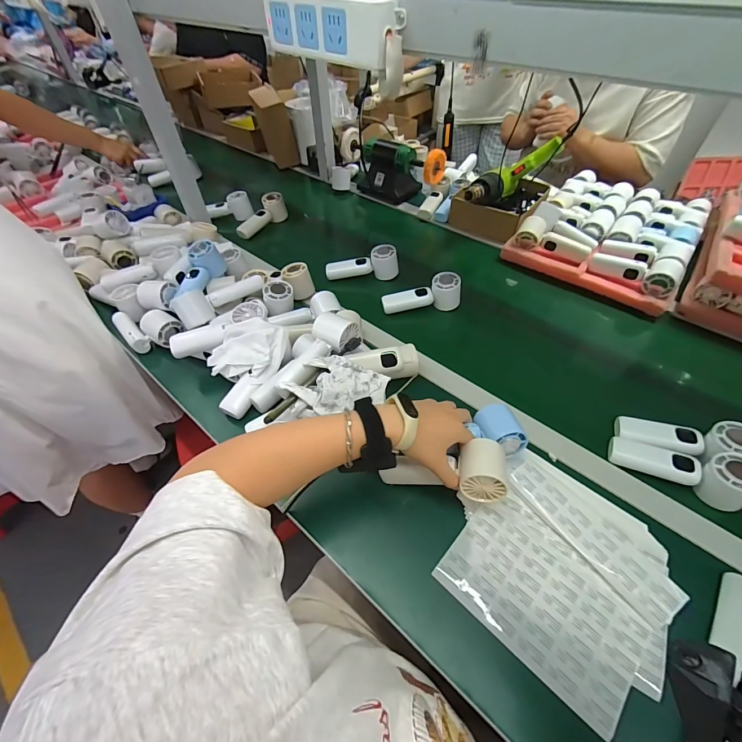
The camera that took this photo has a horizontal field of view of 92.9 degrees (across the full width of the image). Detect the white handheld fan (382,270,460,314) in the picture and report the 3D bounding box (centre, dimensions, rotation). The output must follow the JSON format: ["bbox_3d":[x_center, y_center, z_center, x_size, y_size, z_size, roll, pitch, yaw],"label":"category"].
[{"bbox_3d":[0.100,-0.154,0.700,0.151,0.058,0.053,-2,50,-1],"label":"white handheld fan"}]

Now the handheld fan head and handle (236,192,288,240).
[{"bbox_3d":[-0.283,-0.392,0.911,0.055,0.055,0.156,30,69,23],"label":"handheld fan head and handle"}]

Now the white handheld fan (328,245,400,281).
[{"bbox_3d":[-0.020,-0.231,0.763,0.153,0.057,0.060,-14,51,-11],"label":"white handheld fan"}]

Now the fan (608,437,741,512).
[{"bbox_3d":[0.411,0.129,0.472,0.157,0.048,0.053,13,50,29],"label":"fan"}]

